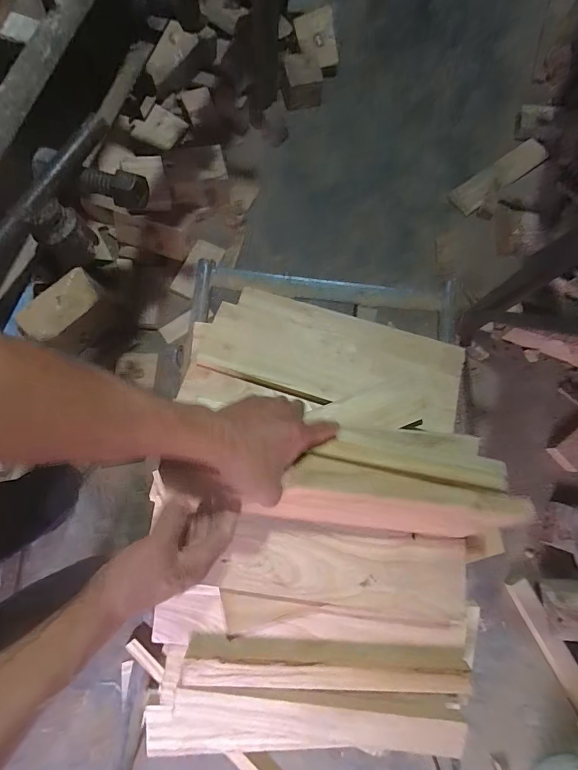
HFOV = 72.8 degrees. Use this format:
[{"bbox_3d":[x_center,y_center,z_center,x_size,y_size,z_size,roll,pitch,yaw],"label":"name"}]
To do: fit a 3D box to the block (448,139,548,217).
[{"bbox_3d":[0.721,-0.721,1.341,0.366,0.032,0.096,-36,80,-8],"label":"block"}]

